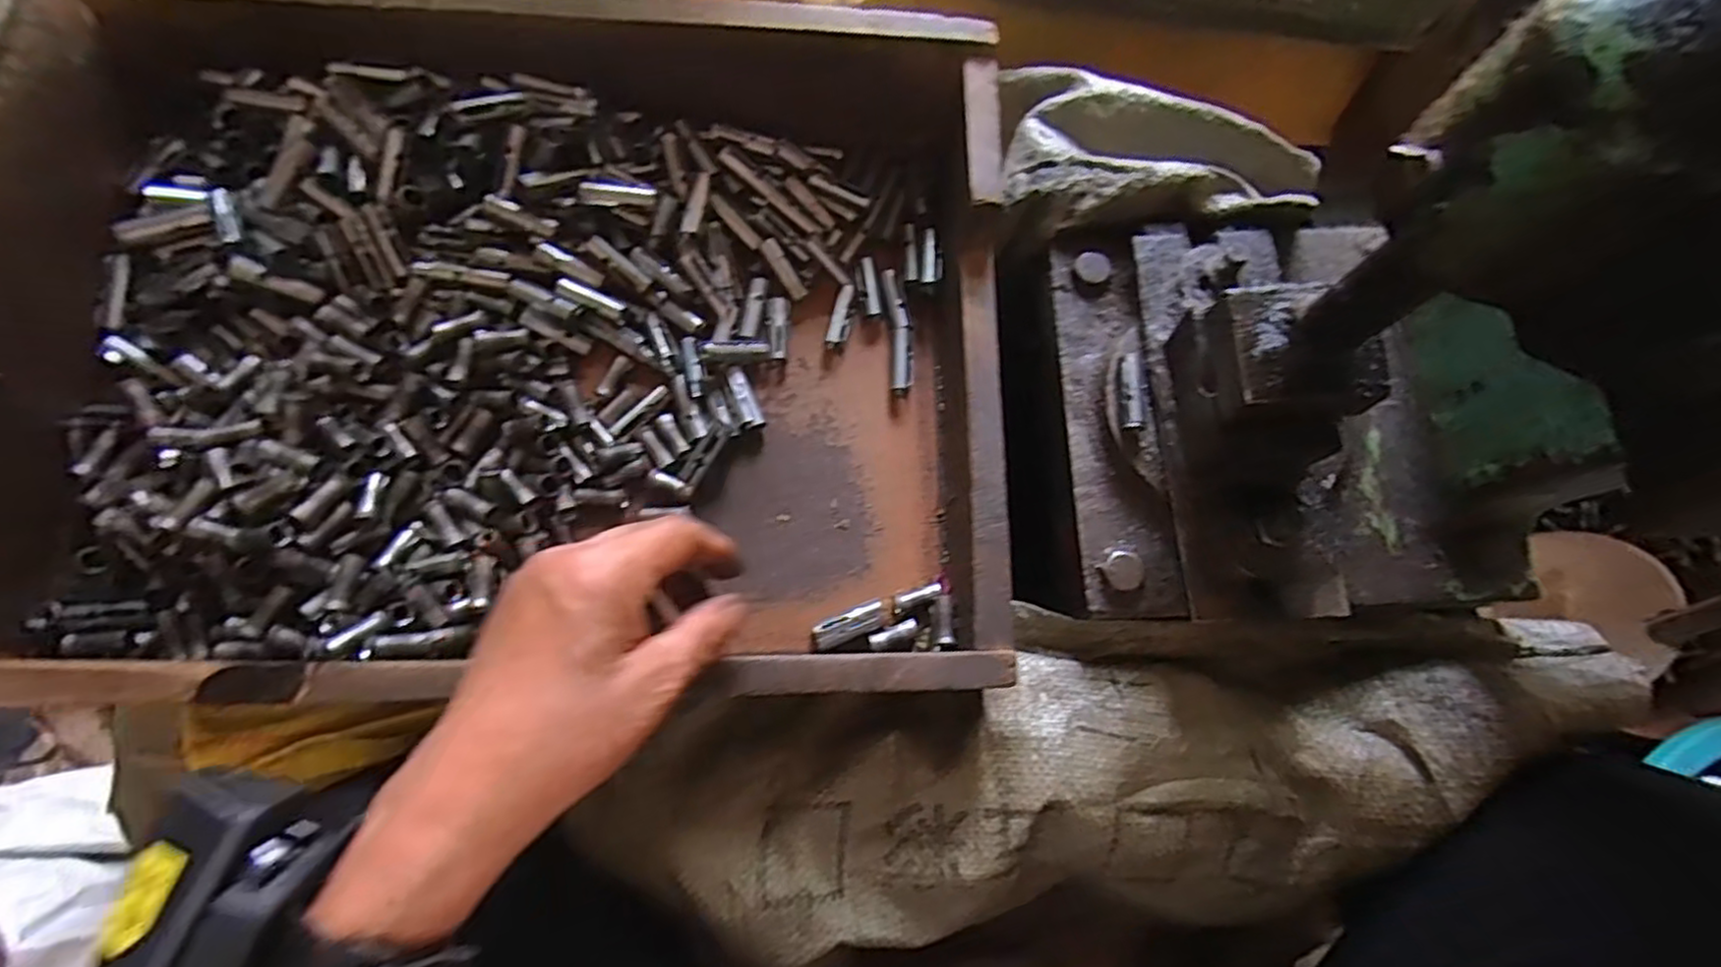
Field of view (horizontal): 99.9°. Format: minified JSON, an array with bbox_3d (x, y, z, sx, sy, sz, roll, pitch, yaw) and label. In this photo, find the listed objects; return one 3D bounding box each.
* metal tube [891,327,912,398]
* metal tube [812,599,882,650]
[{"bbox_3d":[0.023,-0.069,0.411,0.011,0.011,0.037,0,75,0],"label":"metal tube"},{"bbox_3d":[-0.005,0.073,0.369,0.037,0.012,0.014,-21,76,-6],"label":"metal tube"}]

